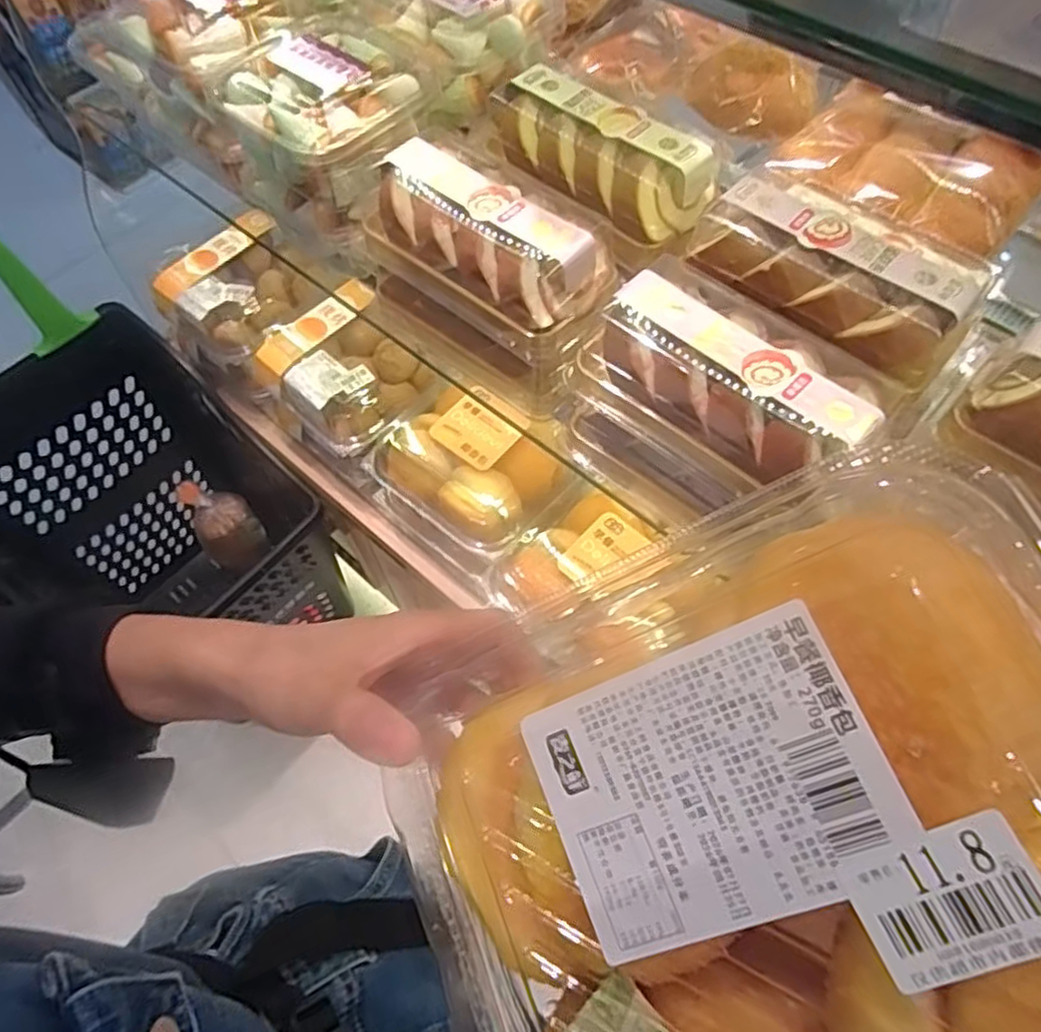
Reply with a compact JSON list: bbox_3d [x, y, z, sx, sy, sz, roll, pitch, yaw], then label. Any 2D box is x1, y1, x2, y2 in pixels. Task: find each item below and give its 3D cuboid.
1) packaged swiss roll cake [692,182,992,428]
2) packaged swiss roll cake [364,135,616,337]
[{"bbox_3d":[0.211,-0.165,0.486,0.199,0.056,0.068,33,68,18],"label":"packaged swiss roll cake"},{"bbox_3d":[-0.029,-0.218,0.525,0.194,0.057,0.086,38,70,20],"label":"packaged swiss roll cake"}]

